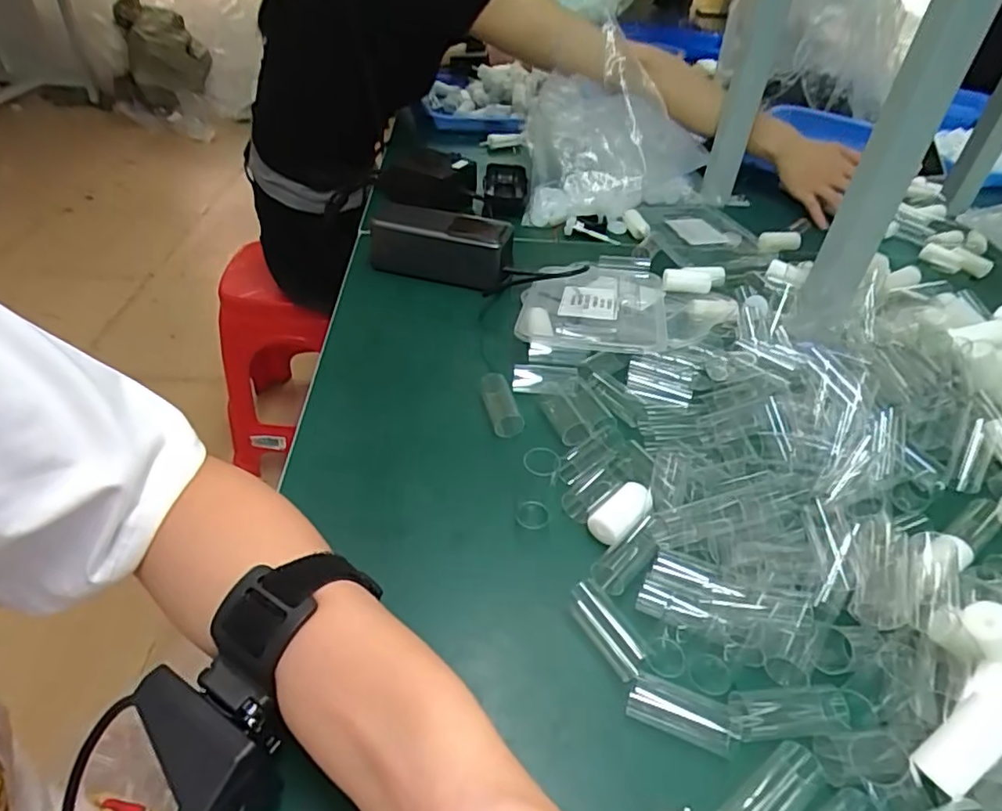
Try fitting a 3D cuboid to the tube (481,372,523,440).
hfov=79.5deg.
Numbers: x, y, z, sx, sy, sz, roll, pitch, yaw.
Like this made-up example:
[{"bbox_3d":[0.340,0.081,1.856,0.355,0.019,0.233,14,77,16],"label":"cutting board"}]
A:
[{"bbox_3d":[-0.001,-0.003,0.436,0.020,0.017,0.055,-8,42,-14],"label":"tube"}]

